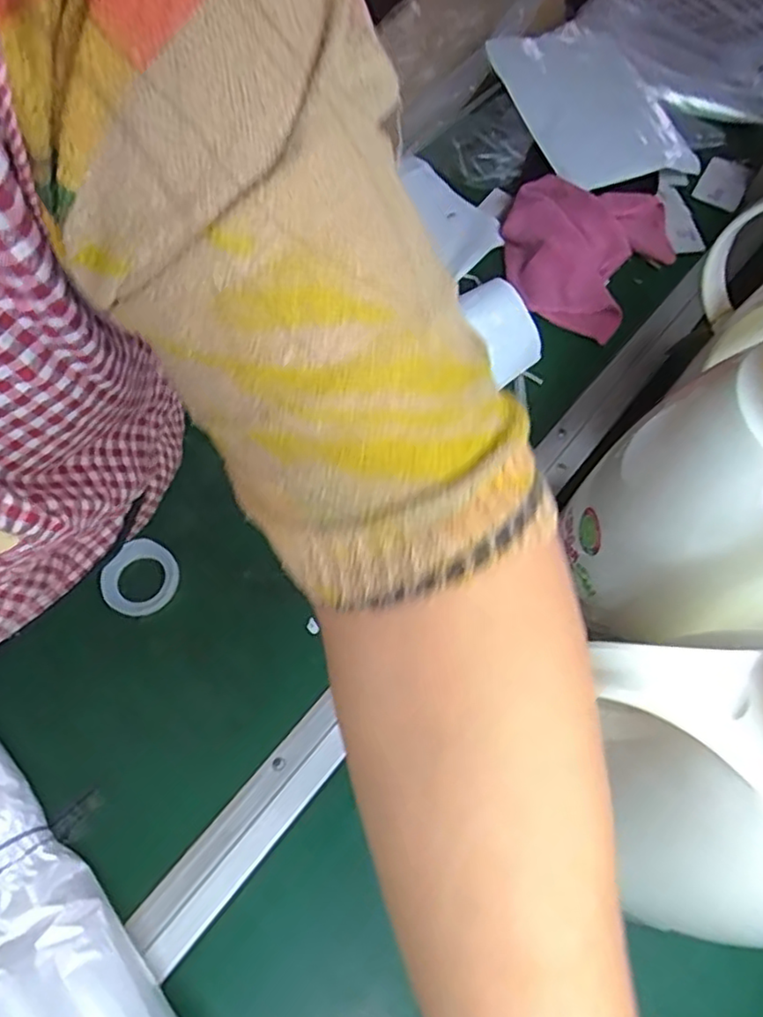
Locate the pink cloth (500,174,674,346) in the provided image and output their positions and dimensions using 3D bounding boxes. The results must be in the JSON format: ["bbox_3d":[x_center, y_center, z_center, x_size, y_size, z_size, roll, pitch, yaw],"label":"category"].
[{"bbox_3d":[0.199,-0.264,0.636,0.151,0.045,0.160,36,69,13],"label":"pink cloth"}]

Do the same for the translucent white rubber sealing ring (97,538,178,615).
[{"bbox_3d":[-0.186,0.054,0.496,0.054,0.011,0.057,1,66,-2],"label":"translucent white rubber sealing ring"}]

